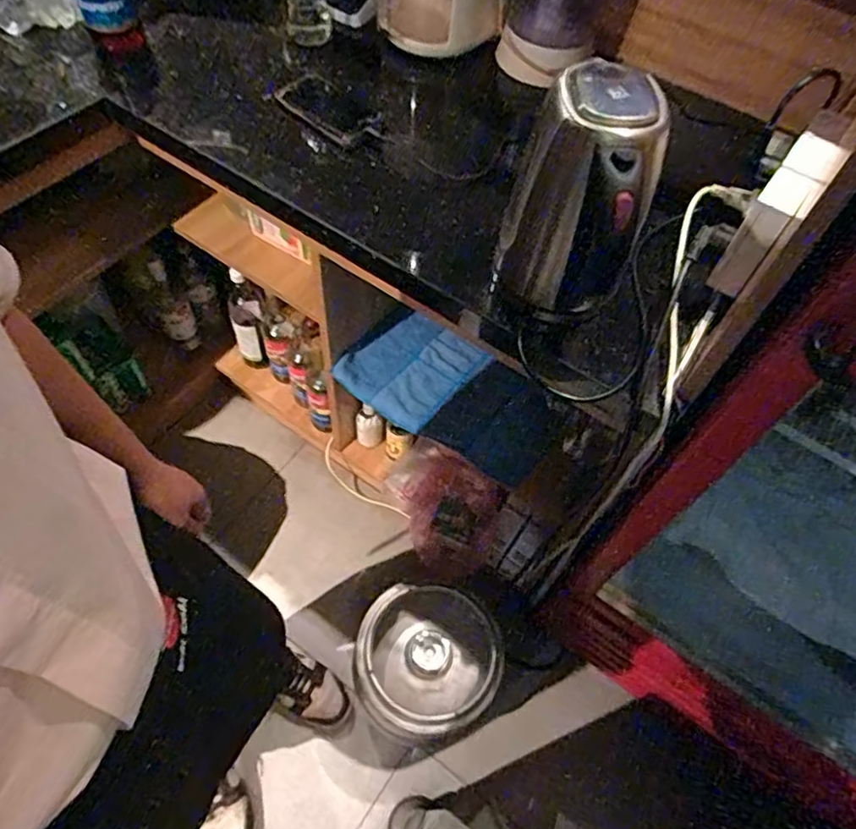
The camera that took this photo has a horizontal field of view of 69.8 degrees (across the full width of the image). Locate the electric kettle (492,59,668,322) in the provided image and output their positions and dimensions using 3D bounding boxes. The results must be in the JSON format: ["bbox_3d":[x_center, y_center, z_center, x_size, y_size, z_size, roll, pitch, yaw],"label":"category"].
[{"bbox_3d":[0.153,-0.212,0.649,0.126,0.257,0.121,13,59,4],"label":"electric kettle"}]

